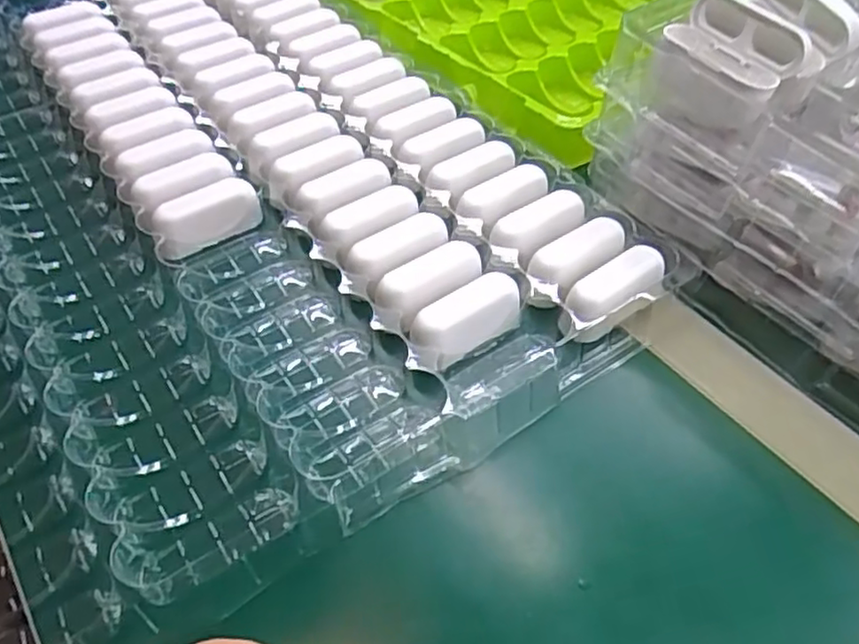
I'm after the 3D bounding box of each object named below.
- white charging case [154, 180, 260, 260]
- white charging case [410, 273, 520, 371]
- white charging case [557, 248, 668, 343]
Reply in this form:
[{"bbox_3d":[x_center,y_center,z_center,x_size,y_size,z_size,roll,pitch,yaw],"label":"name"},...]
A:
[{"bbox_3d":[-0.130,-0.061,0.409,0.061,0.031,0.022,-29,55,-23],"label":"white charging case"},{"bbox_3d":[0.018,0.002,0.350,0.060,0.028,0.023,-34,57,-26],"label":"white charging case"},{"bbox_3d":[0.093,-0.009,0.358,0.071,0.029,0.027,-29,55,-23],"label":"white charging case"}]

